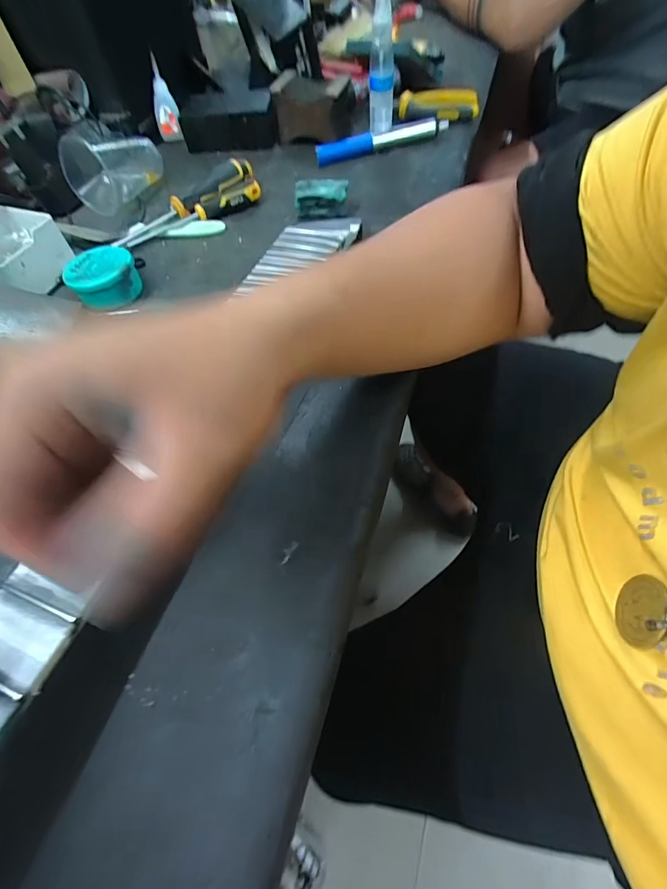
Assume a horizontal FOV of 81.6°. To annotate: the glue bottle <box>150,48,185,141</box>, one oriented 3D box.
[{"bbox_3d":[-0.239,-0.483,0.543,0.035,0.092,0.029,-11,23,-3],"label":"glue bottle"}]

